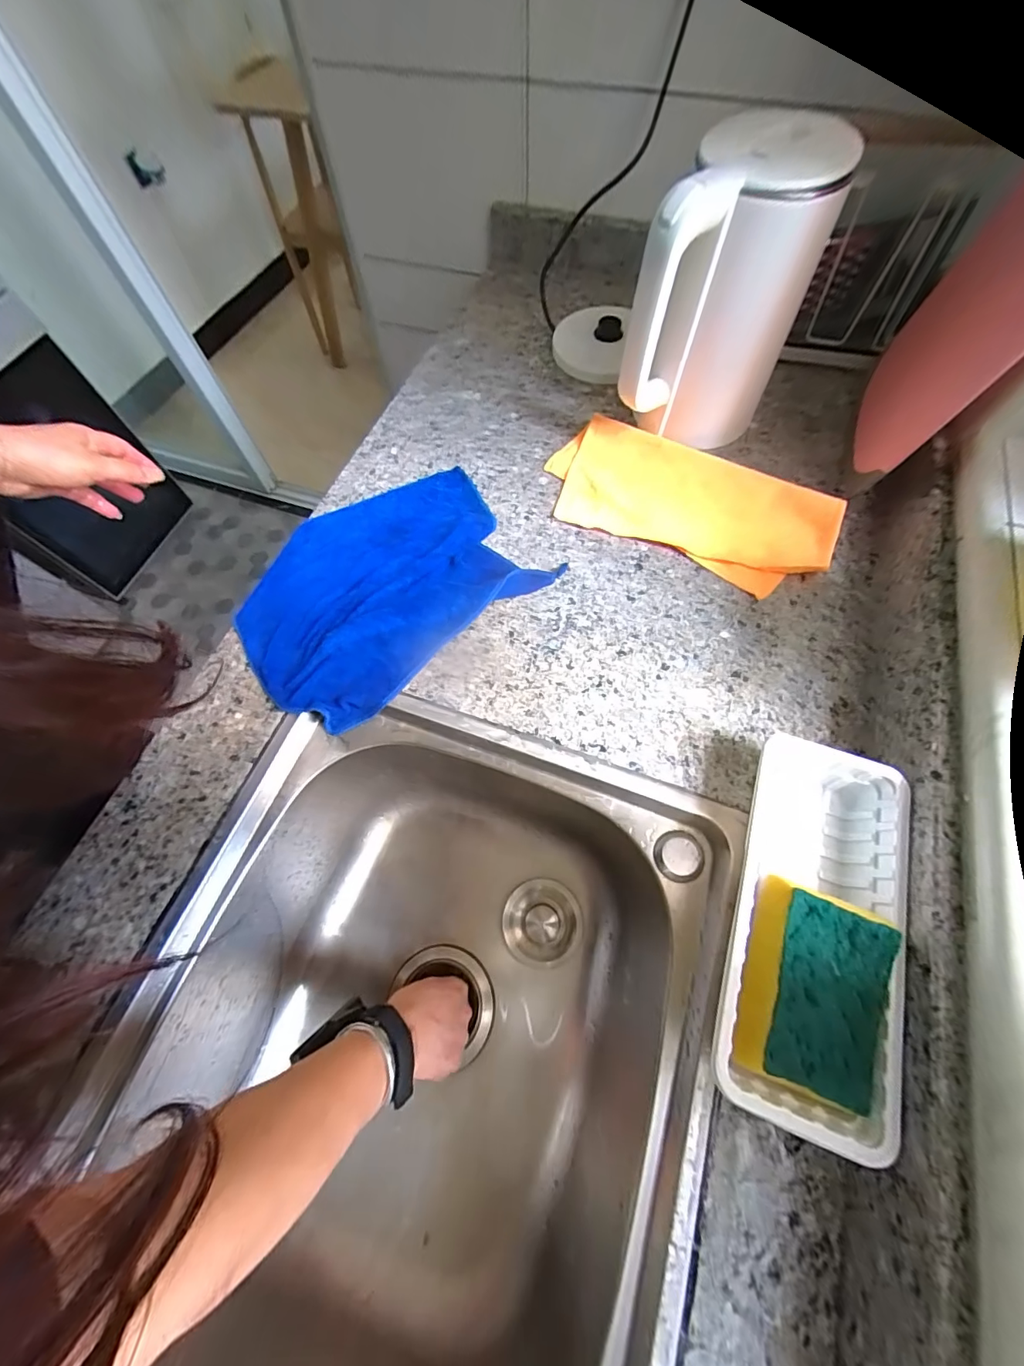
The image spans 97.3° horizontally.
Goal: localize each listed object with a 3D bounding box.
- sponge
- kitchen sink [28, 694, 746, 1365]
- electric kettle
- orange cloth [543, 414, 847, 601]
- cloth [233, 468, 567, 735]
[{"bbox_3d":[0.184,0.185,0.272,0.075,0.023,0.104,18,68,10],"label":"sponge"},{"bbox_3d":[-0.072,0.296,0.390,0.388,0.223,0.480,15,68,9],"label":"kitchen sink"},{"bbox_3d":[0.189,-0.339,0.423,0.141,0.220,0.128,19,69,11],"label":"electric kettle"},{"bbox_3d":[0.179,-0.186,0.467,0.291,0.025,0.136,26,70,13],"label":"orange cloth"},{"bbox_3d":[-0.130,-0.100,0.447,0.272,0.015,0.225,-31,68,-10],"label":"cloth"}]

